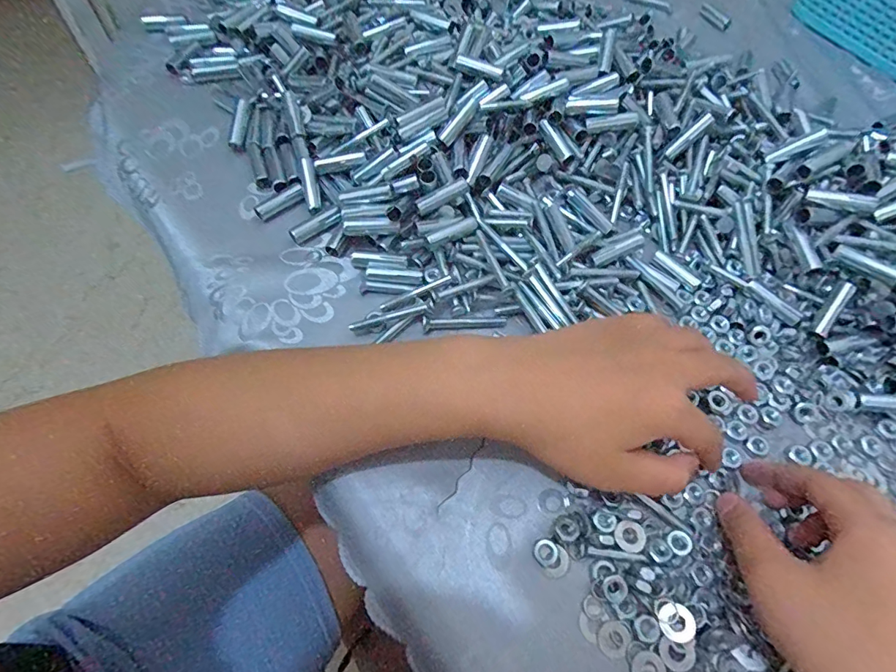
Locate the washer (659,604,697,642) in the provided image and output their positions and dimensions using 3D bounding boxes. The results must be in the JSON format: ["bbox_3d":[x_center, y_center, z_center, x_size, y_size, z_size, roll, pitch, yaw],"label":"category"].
[{"bbox_3d":[0.116,0.145,0.233,0.016,0.004,0.016,1,67,16],"label":"washer"}]

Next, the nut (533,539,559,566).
[{"bbox_3d":[0.052,0.116,0.248,0.012,0.006,0.013,-26,67,-16],"label":"nut"}]

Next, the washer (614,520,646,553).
[{"bbox_3d":[0.099,0.108,0.250,0.017,0.004,0.016,2,62,-3],"label":"washer"}]

